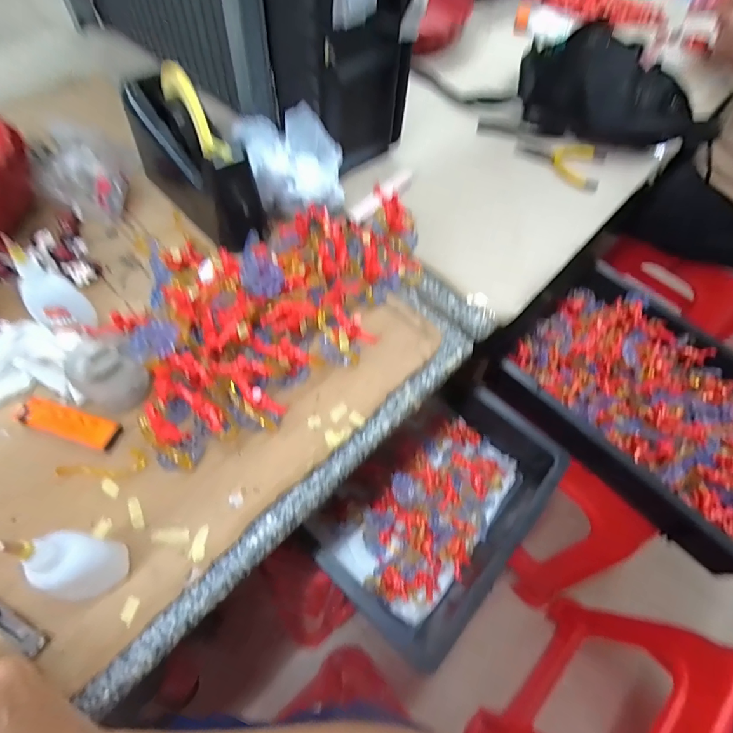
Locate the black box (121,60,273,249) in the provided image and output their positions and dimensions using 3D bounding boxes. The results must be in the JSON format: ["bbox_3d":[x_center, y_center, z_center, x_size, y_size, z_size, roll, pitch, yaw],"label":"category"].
[{"bbox_3d":[-0.181,-0.216,0.438,0.064,0.128,0.200,-37,68,-23],"label":"black box"}]

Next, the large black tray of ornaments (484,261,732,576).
[{"bbox_3d":[0.432,0.061,0.637,0.306,0.084,0.421,-39,68,-24],"label":"large black tray of ornaments"}]

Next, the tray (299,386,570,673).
[{"bbox_3d":[0.092,0.167,0.546,0.207,0.086,0.326,40,64,19],"label":"tray"}]

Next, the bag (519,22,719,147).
[{"bbox_3d":[0.382,-0.432,0.639,0.278,0.087,0.189,10,58,1],"label":"bag"}]

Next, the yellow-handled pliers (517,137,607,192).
[{"bbox_3d":[0.272,-0.295,0.593,0.119,0.008,0.091,24,60,10],"label":"yellow-handled pliers"}]

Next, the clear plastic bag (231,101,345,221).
[{"bbox_3d":[-0.083,-0.224,0.470,0.115,0.069,0.137,-7,59,-9],"label":"clear plastic bag"}]

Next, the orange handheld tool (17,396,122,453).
[{"bbox_3d":[-0.235,0.044,0.330,0.079,0.008,0.023,17,78,1],"label":"orange handheld tool"}]

